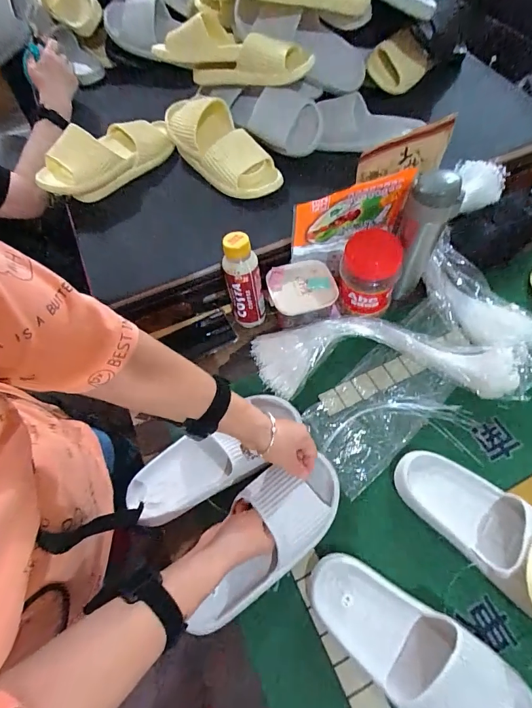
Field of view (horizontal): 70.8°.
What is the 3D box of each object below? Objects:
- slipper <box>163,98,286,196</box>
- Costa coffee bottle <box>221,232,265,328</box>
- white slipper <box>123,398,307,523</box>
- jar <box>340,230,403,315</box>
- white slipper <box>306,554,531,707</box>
[{"bbox_3d":[-0.089,-0.389,0.701,0.106,0.086,0.267,-34,65,-14],"label":"slipper"},{"bbox_3d":[-0.038,-0.118,0.620,0.055,0.170,0.055,-12,62,-3],"label":"Costa coffee bottle"},{"bbox_3d":[-0.069,0.139,0.522,0.259,0.055,0.102,-30,64,-11],"label":"white slipper"},{"bbox_3d":[0.165,-0.129,0.607,0.093,0.115,0.086,15,64,11],"label":"jar"},{"bbox_3d":[0.165,0.334,0.410,0.263,0.052,0.105,31,68,18],"label":"white slipper"}]

